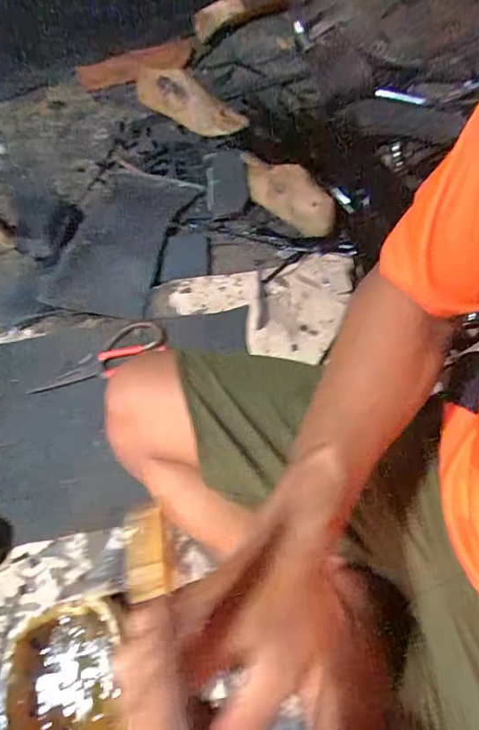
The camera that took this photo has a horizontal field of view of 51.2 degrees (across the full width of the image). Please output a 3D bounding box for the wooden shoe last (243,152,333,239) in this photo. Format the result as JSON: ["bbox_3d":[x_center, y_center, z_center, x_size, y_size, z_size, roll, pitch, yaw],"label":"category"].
[{"bbox_3d":[0.062,-0.305,0.857,0.079,0.074,0.204,-30,64,-12],"label":"wooden shoe last"}]

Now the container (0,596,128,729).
[{"bbox_3d":[-0.173,0.355,0.519,0.117,0.091,0.204,-8,61,-1],"label":"container"}]

